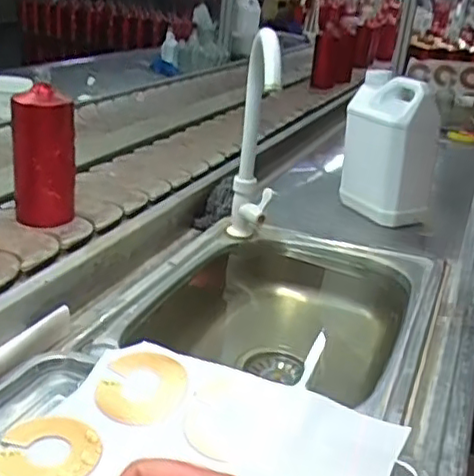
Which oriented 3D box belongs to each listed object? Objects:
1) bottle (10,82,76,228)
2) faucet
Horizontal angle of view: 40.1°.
[{"bbox_3d":[-0.270,-0.116,0.911,0.080,0.184,0.072,-5,26,-24],"label":"bottle"},{"bbox_3d":[0.027,-0.134,0.913,0.053,0.290,0.261,6,24,-2],"label":"faucet"}]

